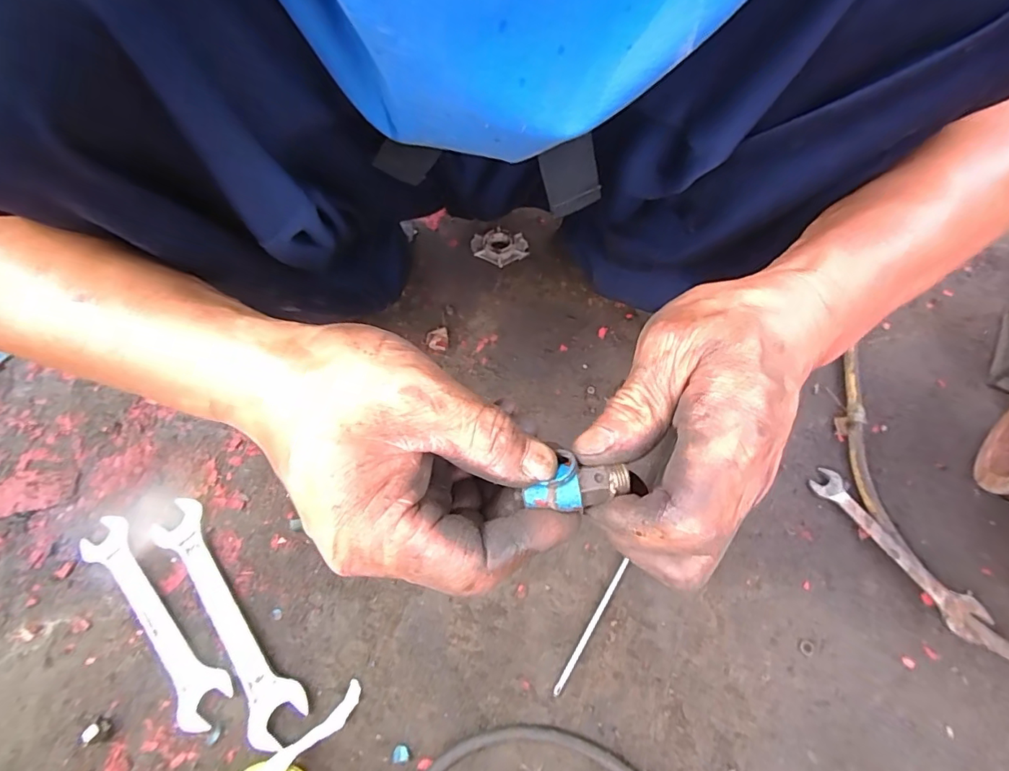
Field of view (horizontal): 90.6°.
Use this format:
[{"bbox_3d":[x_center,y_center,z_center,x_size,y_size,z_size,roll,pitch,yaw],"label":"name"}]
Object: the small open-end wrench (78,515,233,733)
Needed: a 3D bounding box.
[{"bbox_3d":[-0.291,0.188,0.413,0.194,0.011,0.038,40,70,20],"label":"small open-end wrench"}]

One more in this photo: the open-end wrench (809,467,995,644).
[{"bbox_3d":[0.329,0.135,0.423,0.033,0.008,0.155,-23,53,-13],"label":"open-end wrench"}]

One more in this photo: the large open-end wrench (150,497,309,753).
[{"bbox_3d":[-0.234,0.188,0.415,0.042,0.008,0.214,-38,68,-17],"label":"large open-end wrench"}]

